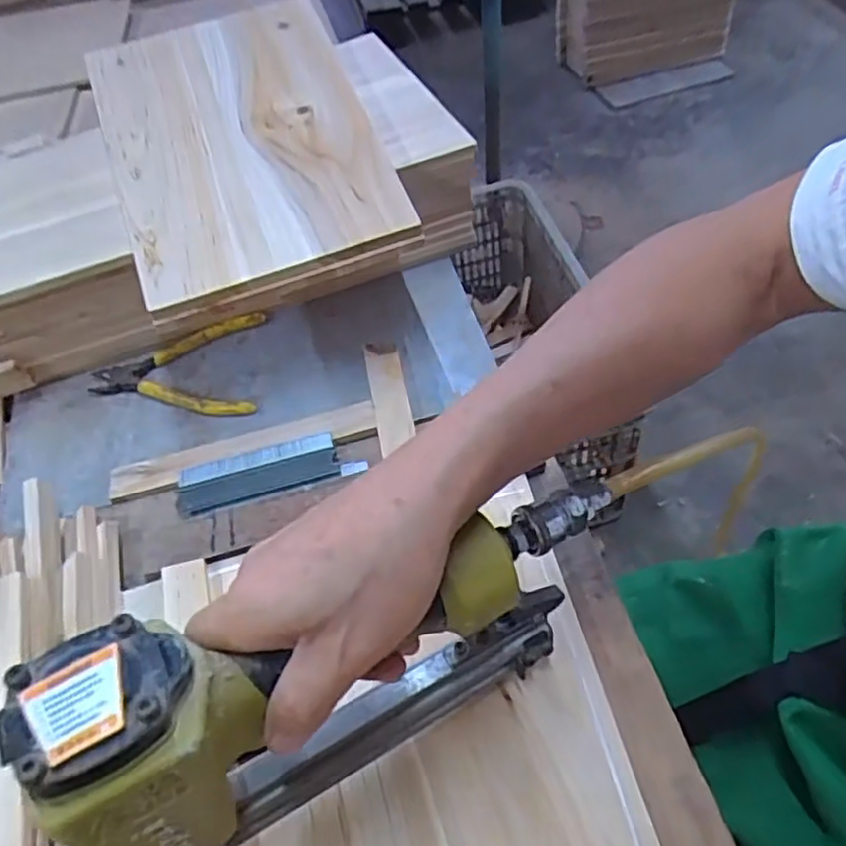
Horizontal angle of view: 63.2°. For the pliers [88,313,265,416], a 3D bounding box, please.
[{"bbox_3d":[-0.209,-0.047,0.577,0.144,0.014,0.104,-5,52,3],"label":"pliers"}]

